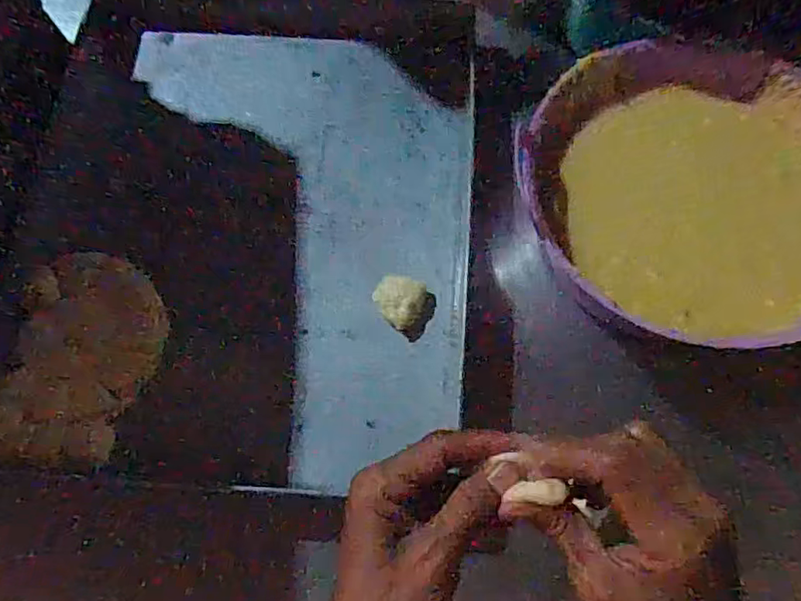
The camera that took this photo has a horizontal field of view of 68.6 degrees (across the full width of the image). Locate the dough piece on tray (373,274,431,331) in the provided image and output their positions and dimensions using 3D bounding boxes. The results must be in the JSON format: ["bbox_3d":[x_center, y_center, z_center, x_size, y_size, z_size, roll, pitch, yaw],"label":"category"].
[{"bbox_3d":[0.002,-0.002,0.560,0.048,0.023,0.053,-41,77,-13],"label":"dough piece on tray"}]

